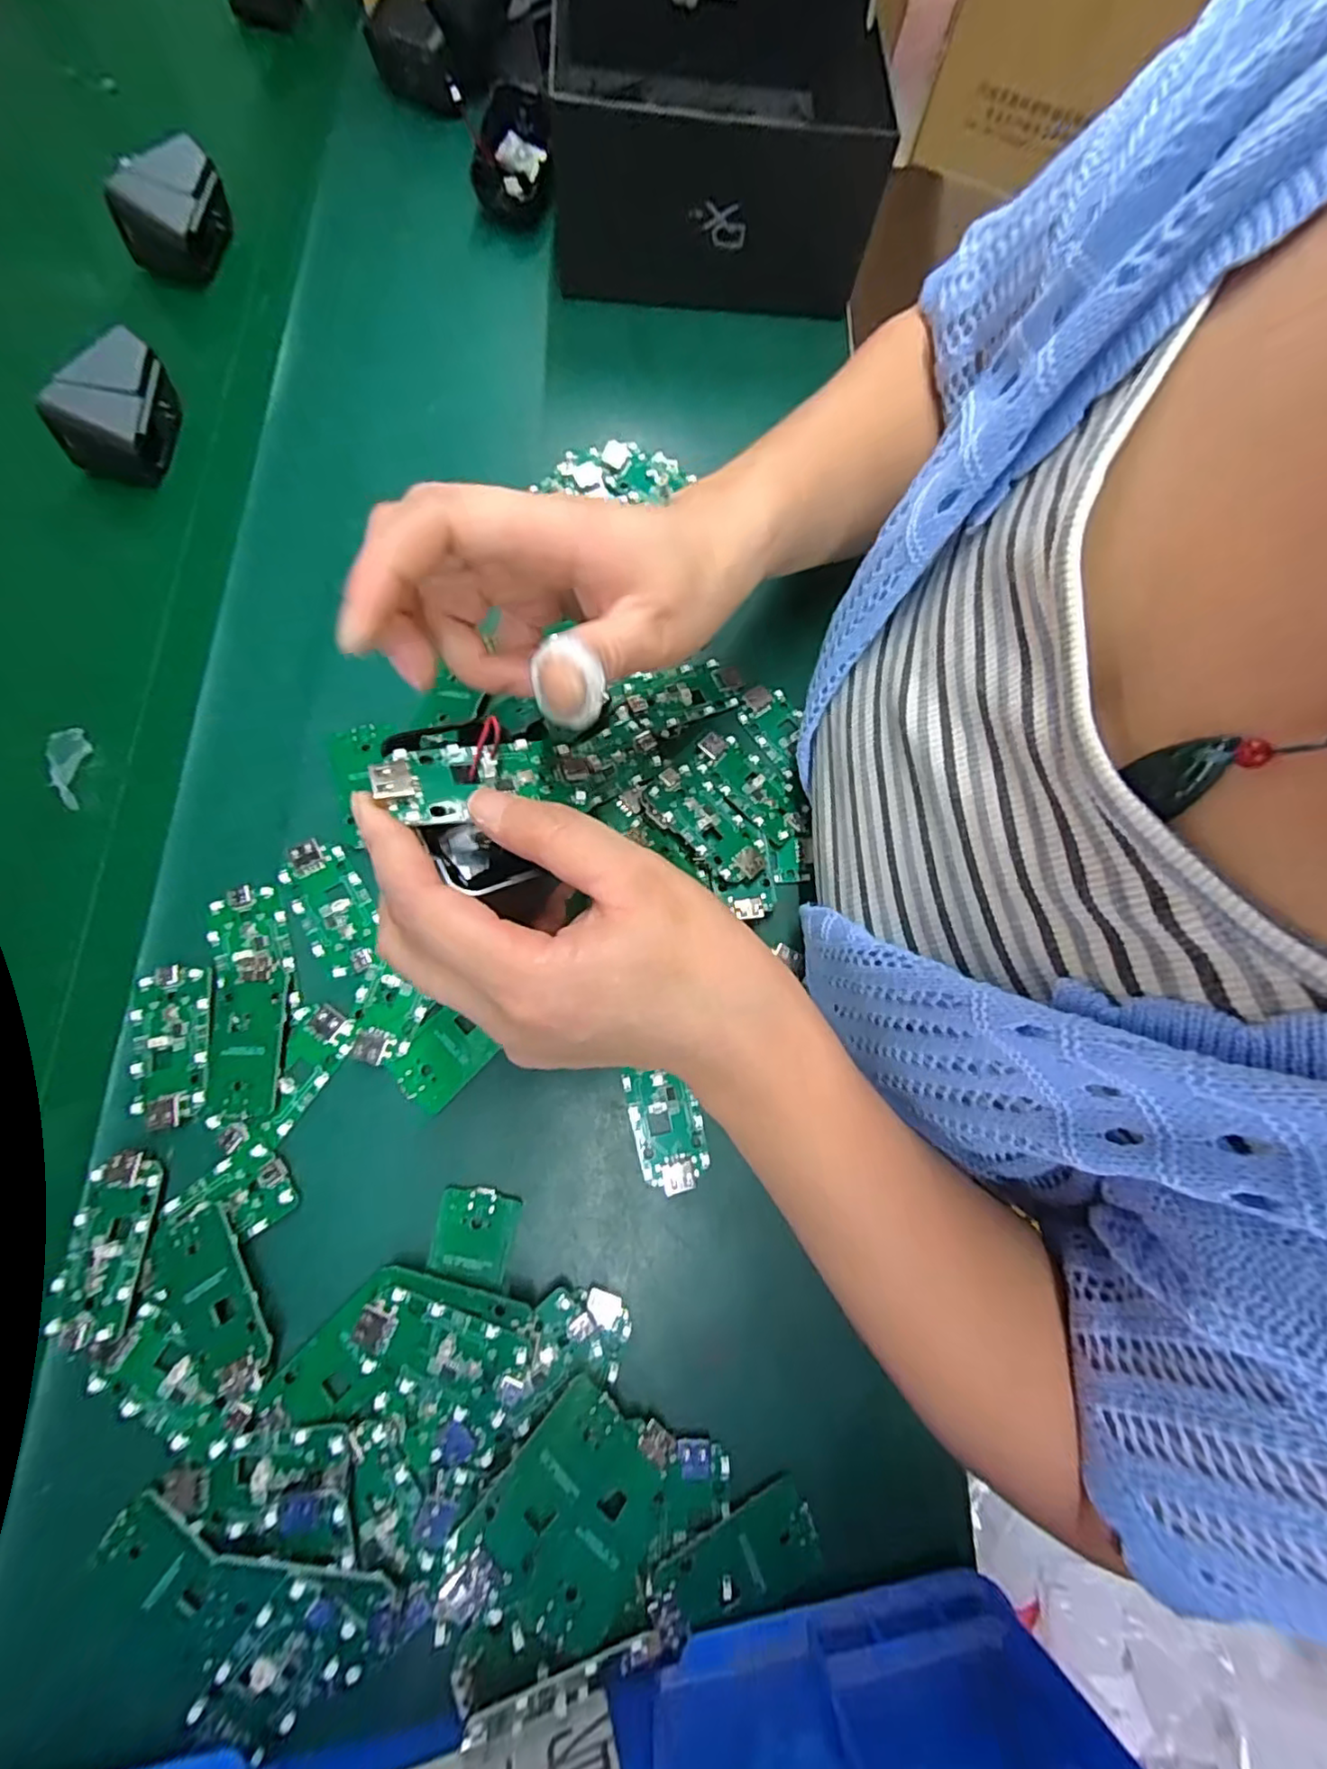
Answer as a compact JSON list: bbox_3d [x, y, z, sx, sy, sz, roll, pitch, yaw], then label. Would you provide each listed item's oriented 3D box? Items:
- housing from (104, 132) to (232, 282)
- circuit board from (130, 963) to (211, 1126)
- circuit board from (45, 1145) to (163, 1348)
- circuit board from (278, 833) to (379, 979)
[{"bbox_3d":[-0.290,-0.397,0.379,0.032,0.044,0.063,16,74,-1],"label":"housing"},{"bbox_3d":[-0.204,0.066,0.264,0.030,0.004,0.063,-6,75,-7],"label":"circuit board"},{"bbox_3d":[-0.210,0.136,0.242,0.030,0.005,0.064,3,74,-4],"label":"circuit board"},{"bbox_3d":[-0.149,0.010,0.287,0.030,0.008,0.066,-31,79,-12],"label":"circuit board"}]

